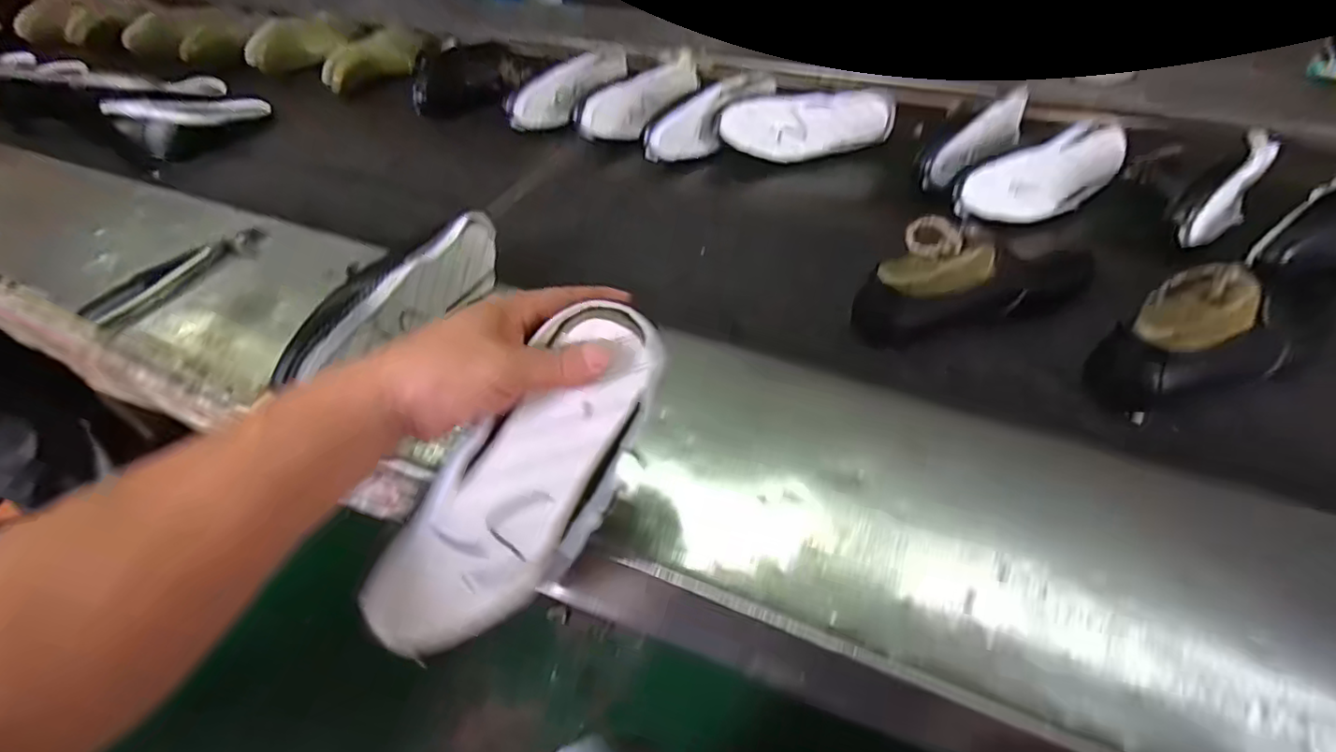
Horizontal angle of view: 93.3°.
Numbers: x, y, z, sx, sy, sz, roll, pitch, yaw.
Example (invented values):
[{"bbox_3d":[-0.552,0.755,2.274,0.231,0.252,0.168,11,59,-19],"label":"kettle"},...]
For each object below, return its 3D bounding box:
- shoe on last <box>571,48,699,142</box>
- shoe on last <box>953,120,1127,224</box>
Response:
[{"bbox_3d":[-0.041,-0.433,0.984,0.068,0.069,0.216,26,54,27],"label":"shoe on last"},{"bbox_3d":[0.448,-0.237,0.752,0.237,0.082,0.076,-28,50,-20],"label":"shoe on last"}]

